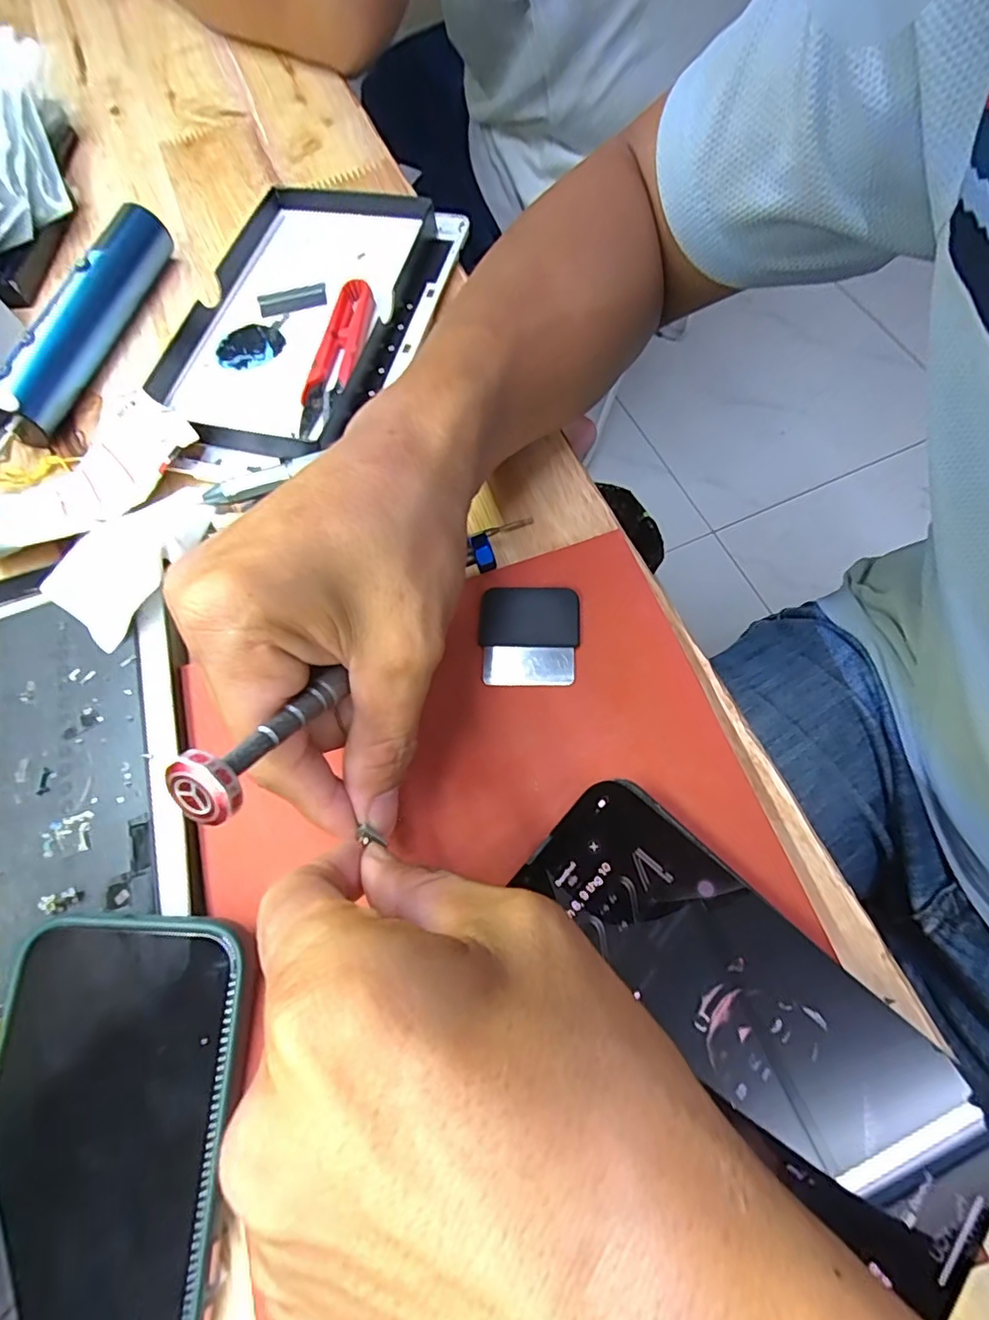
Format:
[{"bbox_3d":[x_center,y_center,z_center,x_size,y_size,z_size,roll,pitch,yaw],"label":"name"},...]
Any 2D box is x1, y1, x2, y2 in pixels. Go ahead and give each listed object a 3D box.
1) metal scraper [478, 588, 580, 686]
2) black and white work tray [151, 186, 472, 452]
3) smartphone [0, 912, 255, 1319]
[{"bbox_3d":[0.014,-0.010,0.226,0.040,0.004,0.041,2,68,4],"label":"metal scraper"},{"bbox_3d":[-0.097,-0.185,0.297,0.113,0.022,0.179,15,69,9],"label":"black and white work tray"},{"bbox_3d":[-0.116,0.153,0.159,0.078,0.016,0.145,2,68,4],"label":"smartphone"}]

